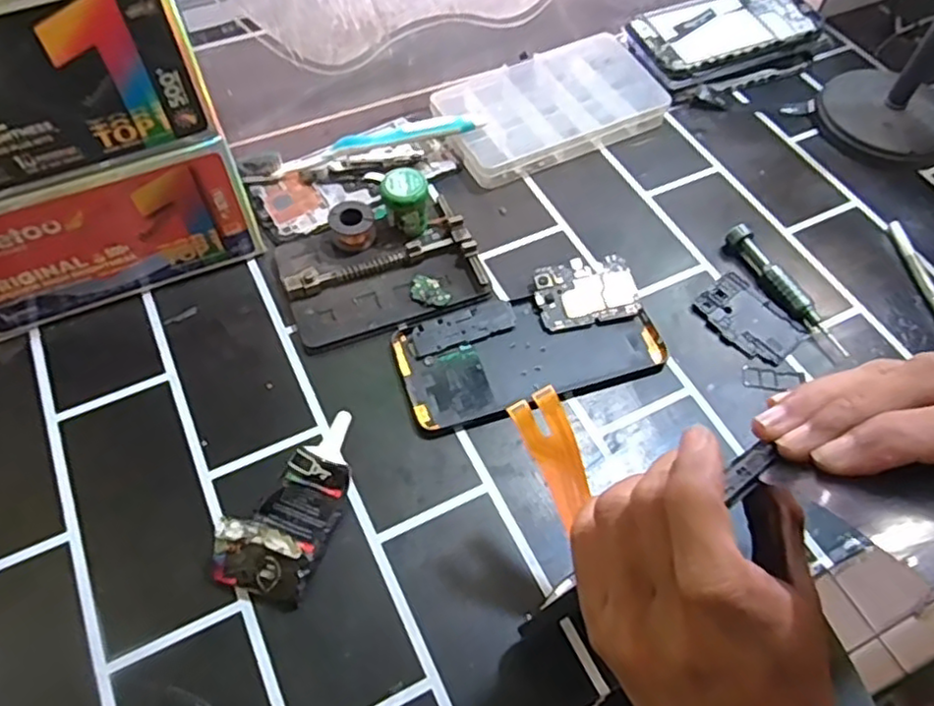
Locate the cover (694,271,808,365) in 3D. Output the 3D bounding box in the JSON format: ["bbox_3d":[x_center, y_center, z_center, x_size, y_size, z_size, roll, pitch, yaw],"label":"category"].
[{"bbox_3d":[0.187,-0.023,0.446,0.043,0.004,0.065,-34,67,-21],"label":"cover"}]

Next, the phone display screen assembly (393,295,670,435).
[{"bbox_3d":[0.040,-0.001,0.427,0.162,0.006,0.073,-15,61,-12],"label":"phone display screen assembly"}]

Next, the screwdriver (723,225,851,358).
[{"bbox_3d":[0.212,-0.043,0.453,0.013,0.017,0.111,-25,64,-17],"label":"screwdriver"}]

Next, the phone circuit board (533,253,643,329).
[{"bbox_3d":[0.078,-0.040,0.445,0.064,0.004,0.045,-13,68,-6],"label":"phone circuit board"}]

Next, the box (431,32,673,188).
[{"bbox_3d":[0.064,-0.202,0.545,0.174,0.027,0.104,-24,64,-17],"label":"box"}]

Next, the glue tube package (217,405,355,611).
[{"bbox_3d":[-0.091,0.078,0.359,0.045,0.027,0.099,19,60,7],"label":"glue tube package"}]

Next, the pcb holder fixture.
[{"bbox_3d":[-0.058,-0.059,0.453,0.125,0.021,0.090,-17,62,-14],"label":"pcb holder fixture"}]

